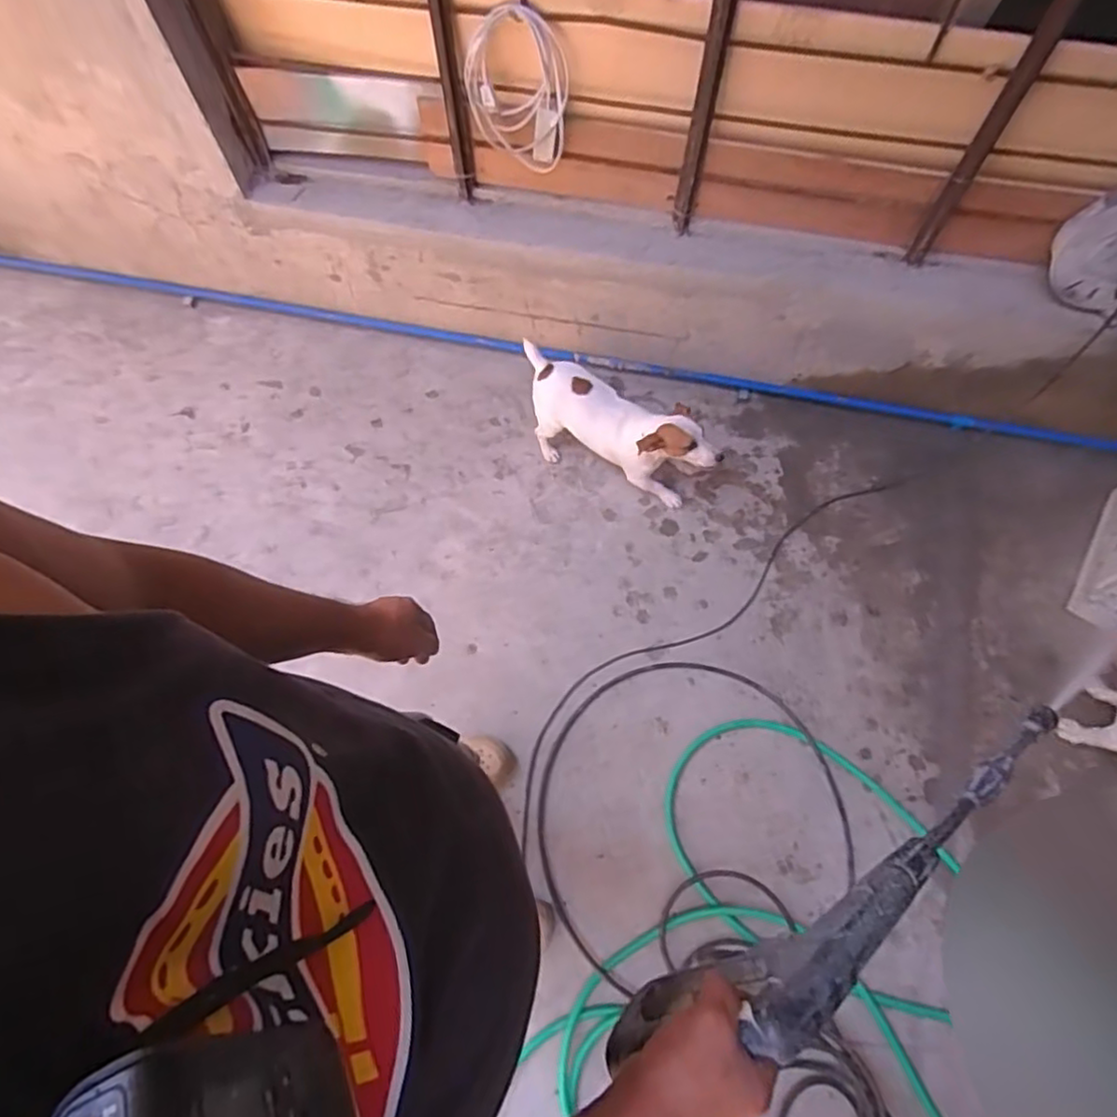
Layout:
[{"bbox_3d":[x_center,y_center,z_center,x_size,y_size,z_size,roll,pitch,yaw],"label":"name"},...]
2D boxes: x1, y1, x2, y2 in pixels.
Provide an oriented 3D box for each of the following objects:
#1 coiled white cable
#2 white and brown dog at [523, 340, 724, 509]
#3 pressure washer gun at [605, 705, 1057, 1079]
[{"bbox_3d":[-0.089,-0.958,1.361,0.207,0.305,0.033,8,67,4],"label":"coiled white cable"},{"bbox_3d":[0.138,-0.321,1.643,0.515,0.274,0.144,27,70,12],"label":"white and brown dog"},{"bbox_3d":[0.383,0.299,0.689,0.782,0.156,0.053,-11,64,-35],"label":"pressure washer gun"}]

